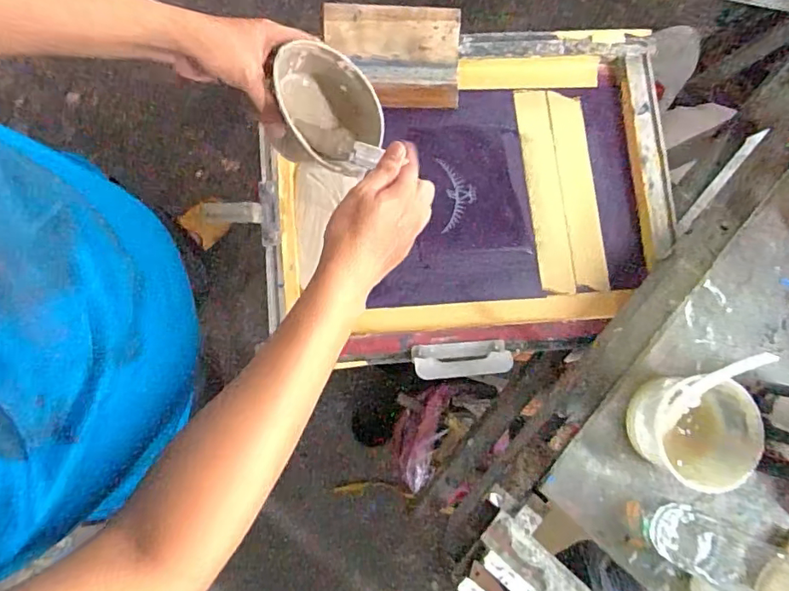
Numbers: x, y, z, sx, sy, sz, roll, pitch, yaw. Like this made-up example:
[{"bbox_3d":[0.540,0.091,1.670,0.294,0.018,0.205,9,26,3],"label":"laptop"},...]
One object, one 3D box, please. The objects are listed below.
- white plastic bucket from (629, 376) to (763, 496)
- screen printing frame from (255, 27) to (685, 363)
[{"bbox_3d":[0.316,0.144,0.553,0.126,0.060,0.113,4,79,1],"label":"white plastic bucket"},{"bbox_3d":[0.111,-0.142,0.703,0.536,0.054,0.428,-5,85,-9],"label":"screen printing frame"}]

